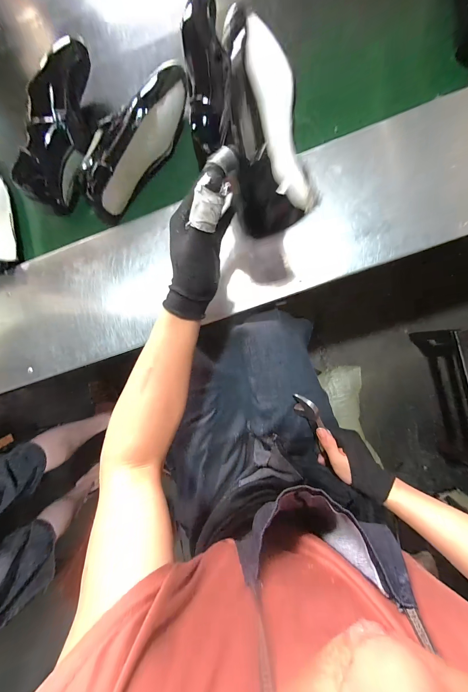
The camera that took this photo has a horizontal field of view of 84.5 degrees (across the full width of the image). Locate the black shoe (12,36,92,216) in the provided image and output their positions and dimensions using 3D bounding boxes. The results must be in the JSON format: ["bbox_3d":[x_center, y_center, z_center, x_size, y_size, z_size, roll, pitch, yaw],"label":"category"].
[{"bbox_3d":[-0.316,-0.405,0.473,0.107,0.074,0.277,11,91,5],"label":"black shoe"}]

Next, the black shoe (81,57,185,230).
[{"bbox_3d":[-0.182,-0.367,0.452,0.092,0.086,0.280,38,93,4],"label":"black shoe"}]

